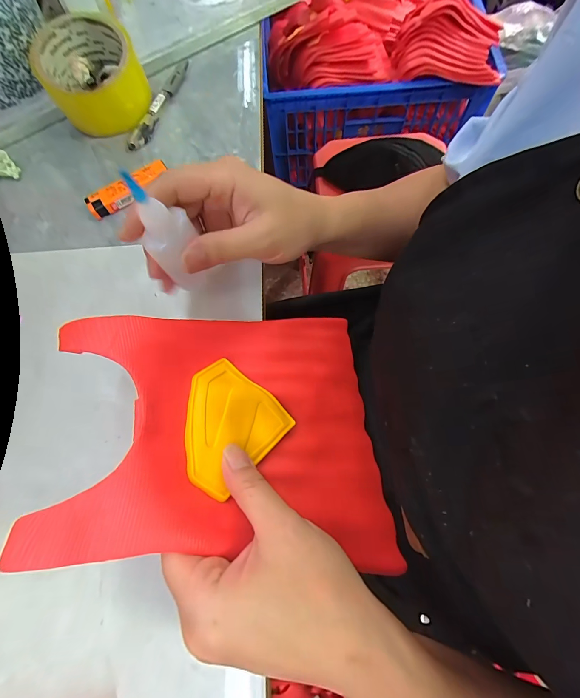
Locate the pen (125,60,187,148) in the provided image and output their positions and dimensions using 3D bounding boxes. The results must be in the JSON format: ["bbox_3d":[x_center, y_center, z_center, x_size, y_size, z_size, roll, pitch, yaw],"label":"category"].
[{"bbox_3d":[-0.137,-0.257,0.329,0.015,0.012,0.123,15,71,8],"label":"pen"}]

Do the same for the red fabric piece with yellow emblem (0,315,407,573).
[{"bbox_3d":[-0.027,0.047,0.205,0.211,0.017,0.172,10,59,-30],"label":"red fabric piece with yellow emblem"}]

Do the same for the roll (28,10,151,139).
[{"bbox_3d":[-0.194,-0.270,0.313,0.088,0.065,0.085,-29,71,-8],"label":"roll"}]

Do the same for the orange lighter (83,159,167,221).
[{"bbox_3d":[-0.152,-0.150,0.297,0.079,0.016,0.020,-36,72,-10],"label":"orange lighter"}]

